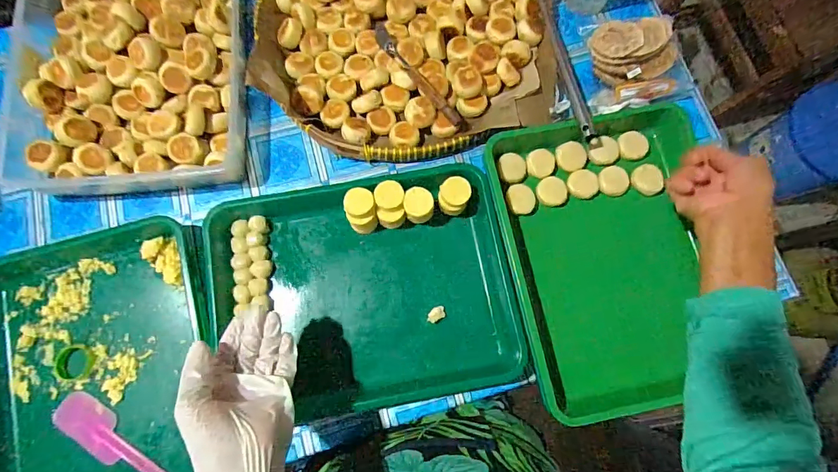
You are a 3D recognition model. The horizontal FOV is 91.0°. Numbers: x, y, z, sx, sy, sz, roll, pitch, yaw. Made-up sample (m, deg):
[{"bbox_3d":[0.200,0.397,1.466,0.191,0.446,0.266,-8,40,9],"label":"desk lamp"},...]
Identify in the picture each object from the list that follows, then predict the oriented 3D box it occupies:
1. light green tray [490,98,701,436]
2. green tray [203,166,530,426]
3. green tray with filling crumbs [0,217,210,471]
[{"bbox_3d":[0.233,0.022,0.518,0.248,0.048,0.361,-10,77,-3],"label":"light green tray"},{"bbox_3d":[-0.067,0.068,0.513,0.348,0.066,0.286,-11,78,-3],"label":"green tray"},{"bbox_3d":[-0.380,0.181,0.488,0.276,0.047,0.369,-14,78,-4],"label":"green tray with filling crumbs"}]

